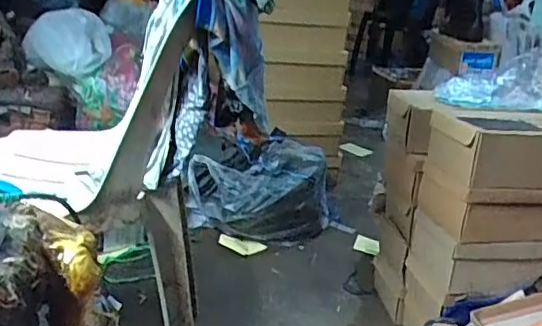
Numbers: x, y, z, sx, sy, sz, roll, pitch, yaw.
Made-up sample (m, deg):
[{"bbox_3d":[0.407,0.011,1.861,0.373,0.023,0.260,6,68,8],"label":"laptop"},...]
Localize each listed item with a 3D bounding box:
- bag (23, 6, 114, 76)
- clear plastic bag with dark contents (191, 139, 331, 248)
[{"bbox_3d":[-0.596,-0.366,1.680,0.173,0.176,0.196,-14,28,-41],"label":"bag"},{"bbox_3d":[-0.023,0.079,1.639,0.354,0.228,0.278,11,22,14],"label":"clear plastic bag with dark contents"}]

